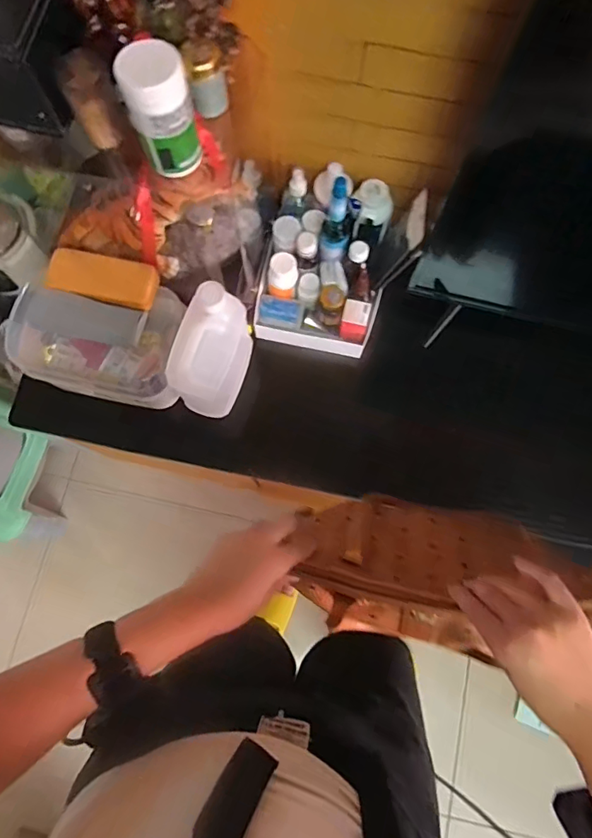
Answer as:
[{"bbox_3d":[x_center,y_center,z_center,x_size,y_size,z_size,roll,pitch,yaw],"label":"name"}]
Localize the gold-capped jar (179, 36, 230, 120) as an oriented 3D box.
[{"bbox_3d":[-0.103,-0.392,0.566,0.043,0.065,0.046,0,79,-1],"label":"gold-capped jar"}]

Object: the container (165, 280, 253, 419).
[{"bbox_3d":[-0.130,-0.098,0.750,0.092,0.164,0.173,24,79,4],"label":"container"}]

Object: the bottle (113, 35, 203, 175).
[{"bbox_3d":[-0.141,-0.323,0.517,0.070,0.107,0.068,-17,80,-4],"label":"bottle"}]

